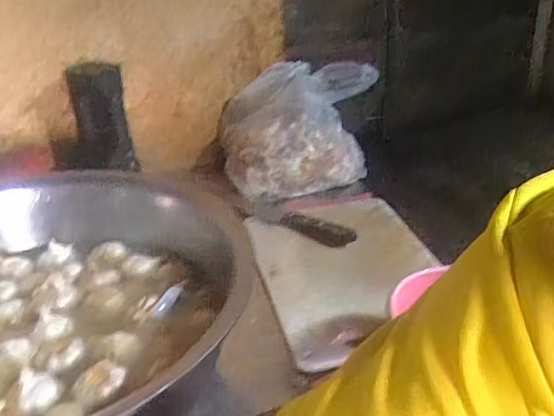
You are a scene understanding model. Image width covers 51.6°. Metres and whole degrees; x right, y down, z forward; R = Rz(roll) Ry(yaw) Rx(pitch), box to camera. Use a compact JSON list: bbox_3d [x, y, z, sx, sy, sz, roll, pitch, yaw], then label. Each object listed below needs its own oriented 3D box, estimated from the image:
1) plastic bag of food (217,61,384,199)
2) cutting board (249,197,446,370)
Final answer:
[{"bbox_3d":[0.033,-0.154,1.049,0.260,0.181,0.210,-11,29,-14],"label":"plastic bag of food"},{"bbox_3d":[0.096,0.075,0.800,0.238,0.025,0.332,-10,29,-12],"label":"cutting board"}]

